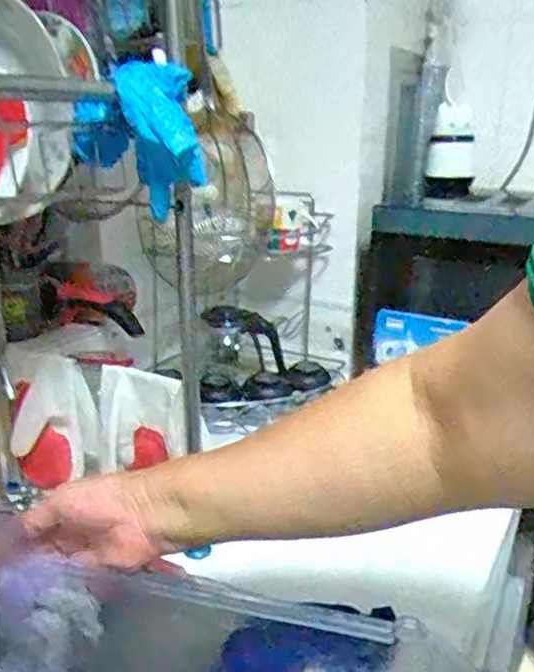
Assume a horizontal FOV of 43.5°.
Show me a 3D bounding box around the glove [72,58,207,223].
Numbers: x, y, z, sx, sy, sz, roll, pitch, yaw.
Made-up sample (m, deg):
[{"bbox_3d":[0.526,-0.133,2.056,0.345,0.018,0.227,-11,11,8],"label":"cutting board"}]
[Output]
[{"bbox_3d":[-0.102,-0.157,0.536,0.096,0.116,0.091,-2,18,-7],"label":"glove"}]

